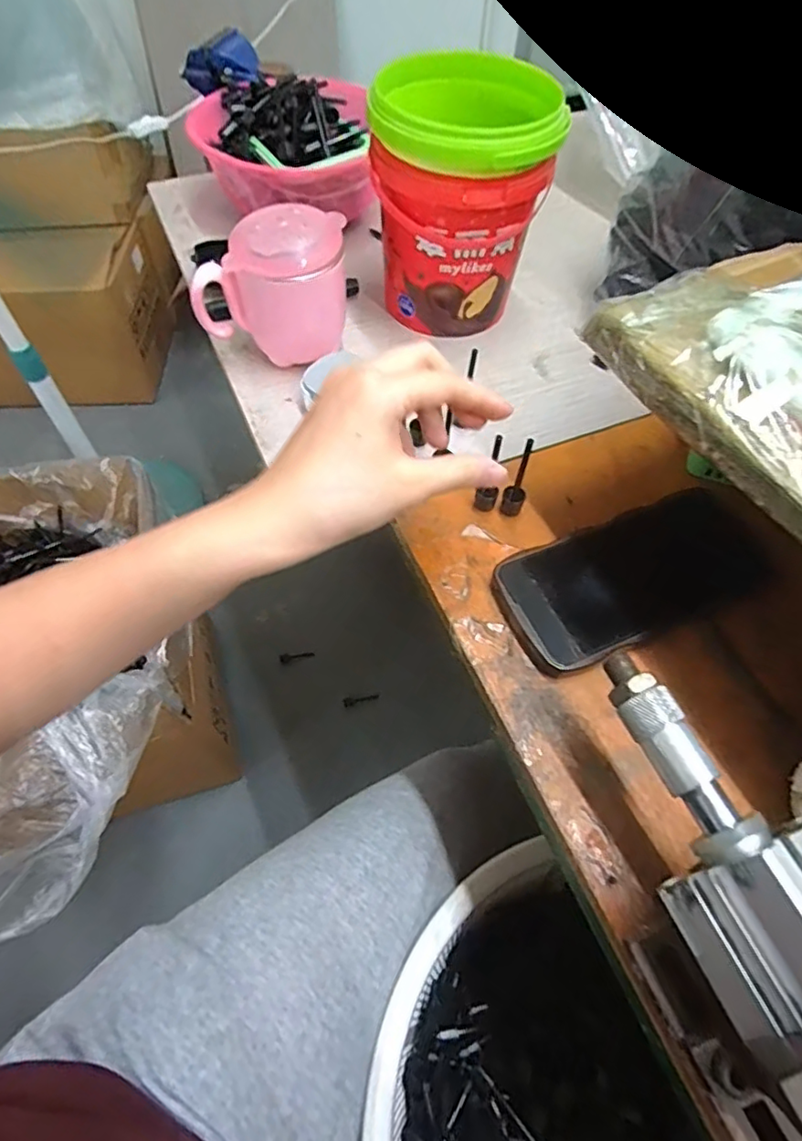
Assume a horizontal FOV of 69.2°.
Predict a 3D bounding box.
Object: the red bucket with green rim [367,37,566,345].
[{"bbox_3d":[0.043,-0.287,0.457,0.125,0.150,0.132,3,58,-1],"label":"red bucket with green rim"}]

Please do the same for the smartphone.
[{"bbox_3d":[0.151,0.002,0.367,0.186,0.018,0.079,-22,62,-15],"label":"smartphone"}]

